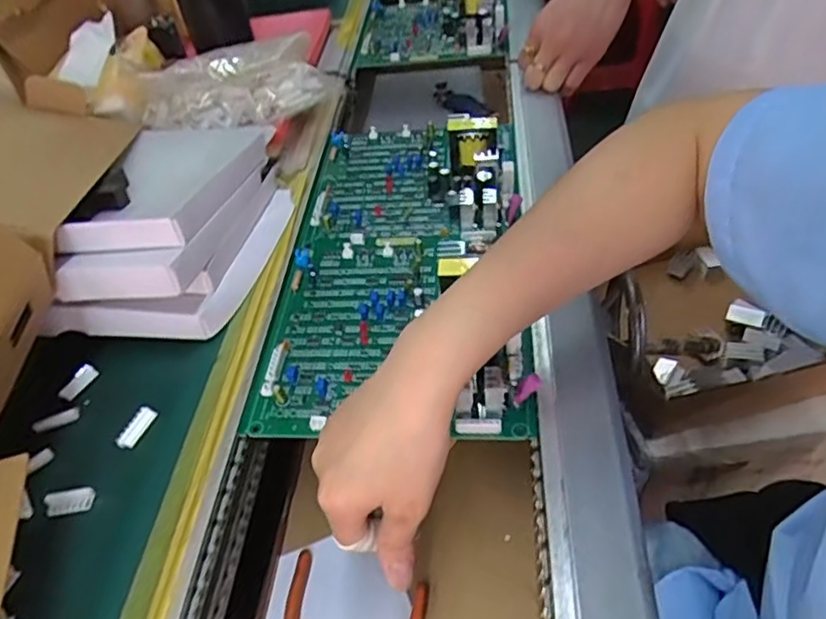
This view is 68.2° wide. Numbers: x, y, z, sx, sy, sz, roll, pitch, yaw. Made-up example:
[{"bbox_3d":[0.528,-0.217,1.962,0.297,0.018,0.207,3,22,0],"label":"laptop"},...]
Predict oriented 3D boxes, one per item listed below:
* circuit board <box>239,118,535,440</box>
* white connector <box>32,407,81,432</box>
[{"bbox_3d":[-0.008,-0.064,0.483,0.181,0.051,0.345,-2,47,8],"label":"circuit board"},{"bbox_3d":[-0.238,0.074,0.408,0.030,0.004,0.010,-22,48,-14],"label":"white connector"}]

